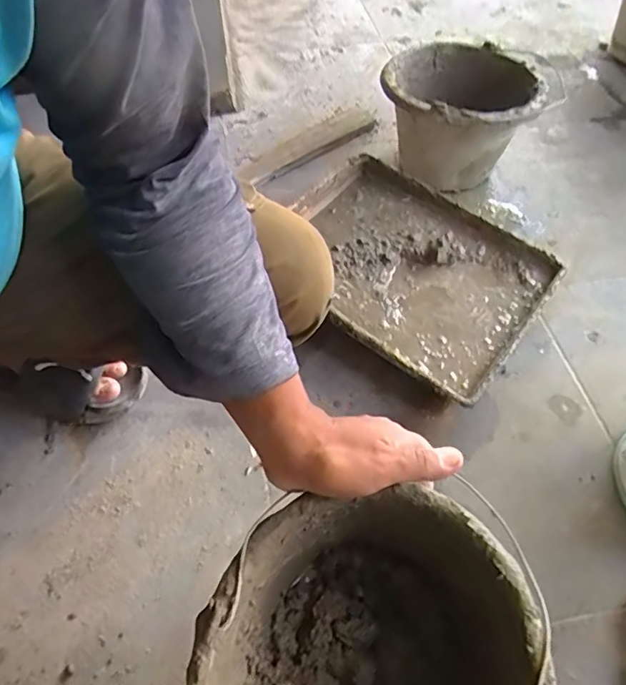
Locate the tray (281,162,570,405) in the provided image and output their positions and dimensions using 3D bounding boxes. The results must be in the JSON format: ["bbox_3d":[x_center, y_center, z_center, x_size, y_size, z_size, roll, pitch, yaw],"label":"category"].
[{"bbox_3d":[0.128,-0.103,0.694,0.345,0.039,0.279,35,62,19],"label":"tray"}]

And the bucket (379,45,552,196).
[{"bbox_3d":[0.236,-0.366,0.835,0.225,0.150,0.255,23,59,17],"label":"bucket"}]

